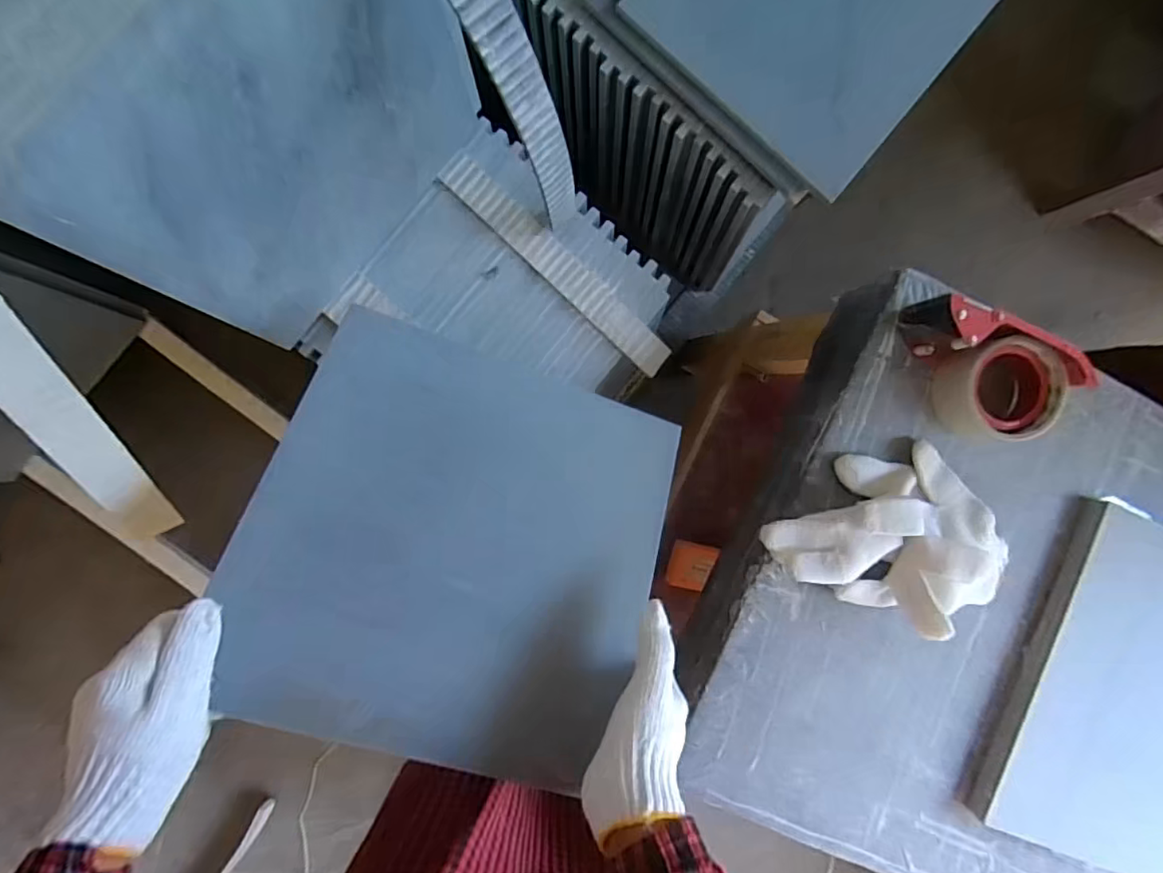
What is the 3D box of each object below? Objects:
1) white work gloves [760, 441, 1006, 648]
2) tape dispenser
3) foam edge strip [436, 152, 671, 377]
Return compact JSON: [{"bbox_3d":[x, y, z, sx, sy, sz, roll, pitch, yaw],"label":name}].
[{"bbox_3d":[0.271,0.100,0.474,0.168,0.049,0.180,-39,98,0],"label":"white work gloves"},{"bbox_3d":[0.339,-0.051,0.476,0.137,0.057,0.099,17,94,-7],"label":"tape dispenser"},{"bbox_3d":[-0.022,-0.182,0.600,0.300,0.016,0.043,42,91,-8],"label":"foam edge strip"}]

